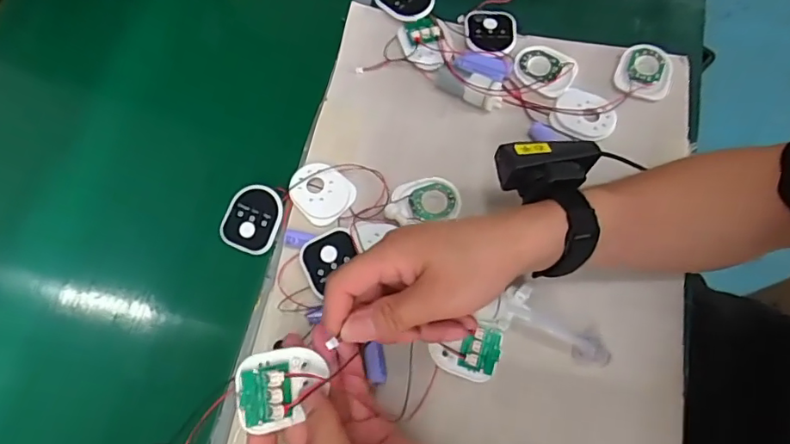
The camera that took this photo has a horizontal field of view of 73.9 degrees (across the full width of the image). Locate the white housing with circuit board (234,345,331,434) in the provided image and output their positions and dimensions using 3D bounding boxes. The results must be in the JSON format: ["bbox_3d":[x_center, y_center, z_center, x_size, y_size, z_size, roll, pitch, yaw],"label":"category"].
[{"bbox_3d":[-0.069,0.101,0.323,0.054,0.016,0.047,-5,91,-25],"label":"white housing with circuit board"}]

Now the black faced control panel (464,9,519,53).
[{"bbox_3d":[0.094,-0.182,0.507,0.052,0.014,0.054,2,68,3],"label":"black faced control panel"}]

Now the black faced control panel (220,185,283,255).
[{"bbox_3d":[-0.123,-0.004,0.453,0.048,0.013,0.056,15,69,8],"label":"black faced control panel"}]

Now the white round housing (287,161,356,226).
[{"bbox_3d":[-0.065,-0.027,0.454,0.058,0.007,0.048,38,74,16],"label":"white round housing"}]

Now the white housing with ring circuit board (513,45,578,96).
[{"bbox_3d":[0.142,-0.147,0.496,0.057,0.012,0.049,37,74,15],"label":"white housing with ring circuit board"}]

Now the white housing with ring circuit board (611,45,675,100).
[{"bbox_3d":[0.234,-0.142,0.492,0.049,0.007,0.060,22,70,11],"label":"white housing with ring circuit board"}]

